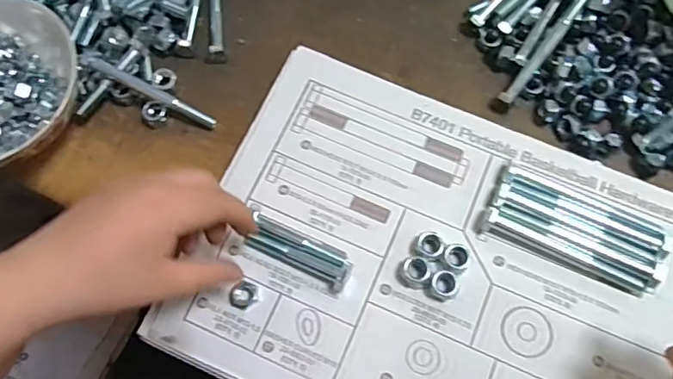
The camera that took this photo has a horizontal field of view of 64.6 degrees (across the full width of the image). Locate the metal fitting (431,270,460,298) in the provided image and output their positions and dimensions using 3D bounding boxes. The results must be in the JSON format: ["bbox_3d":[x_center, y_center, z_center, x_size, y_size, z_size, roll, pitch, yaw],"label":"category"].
[{"bbox_3d":[0.070,0.060,0.340,0.018,0.009,0.017,0,72,1],"label":"metal fitting"}]

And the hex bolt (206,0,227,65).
[{"bbox_3d":[-0.100,-0.138,0.430,0.015,0.015,0.073,-9,72,-2],"label":"hex bolt"}]

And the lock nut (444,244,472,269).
[{"bbox_3d":[0.079,0.043,0.346,0.017,0.008,0.015,-1,72,1],"label":"lock nut"}]

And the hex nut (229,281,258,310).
[{"bbox_3d":[-0.059,0.067,0.339,0.017,0.005,0.015,-41,75,-11],"label":"hex nut"}]

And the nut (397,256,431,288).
[{"bbox_3d":[0.050,0.053,0.341,0.019,0.011,0.018,0,72,1],"label":"nut"}]

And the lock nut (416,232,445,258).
[{"bbox_3d":[0.061,0.037,0.348,0.017,0.009,0.017,0,72,1],"label":"lock nut"}]

